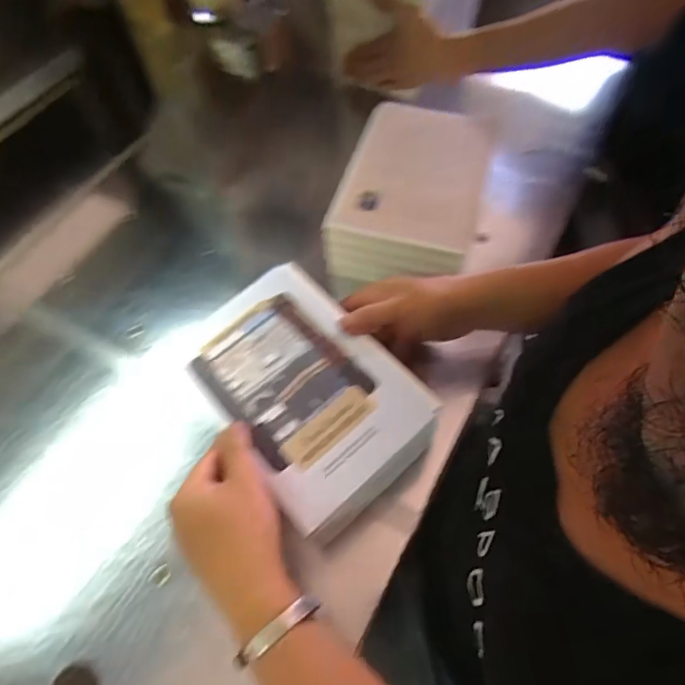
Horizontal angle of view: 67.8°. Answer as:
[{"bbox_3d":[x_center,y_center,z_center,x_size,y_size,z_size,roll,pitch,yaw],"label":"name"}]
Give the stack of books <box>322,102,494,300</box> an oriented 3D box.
[{"bbox_3d":[0.087,-0.177,0.620,0.160,0.087,0.242,14,60,13],"label":"stack of books"}]

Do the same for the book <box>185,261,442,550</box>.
[{"bbox_3d":[-0.032,0.035,0.447,0.143,0.029,0.224,-35,62,-16],"label":"book"}]

